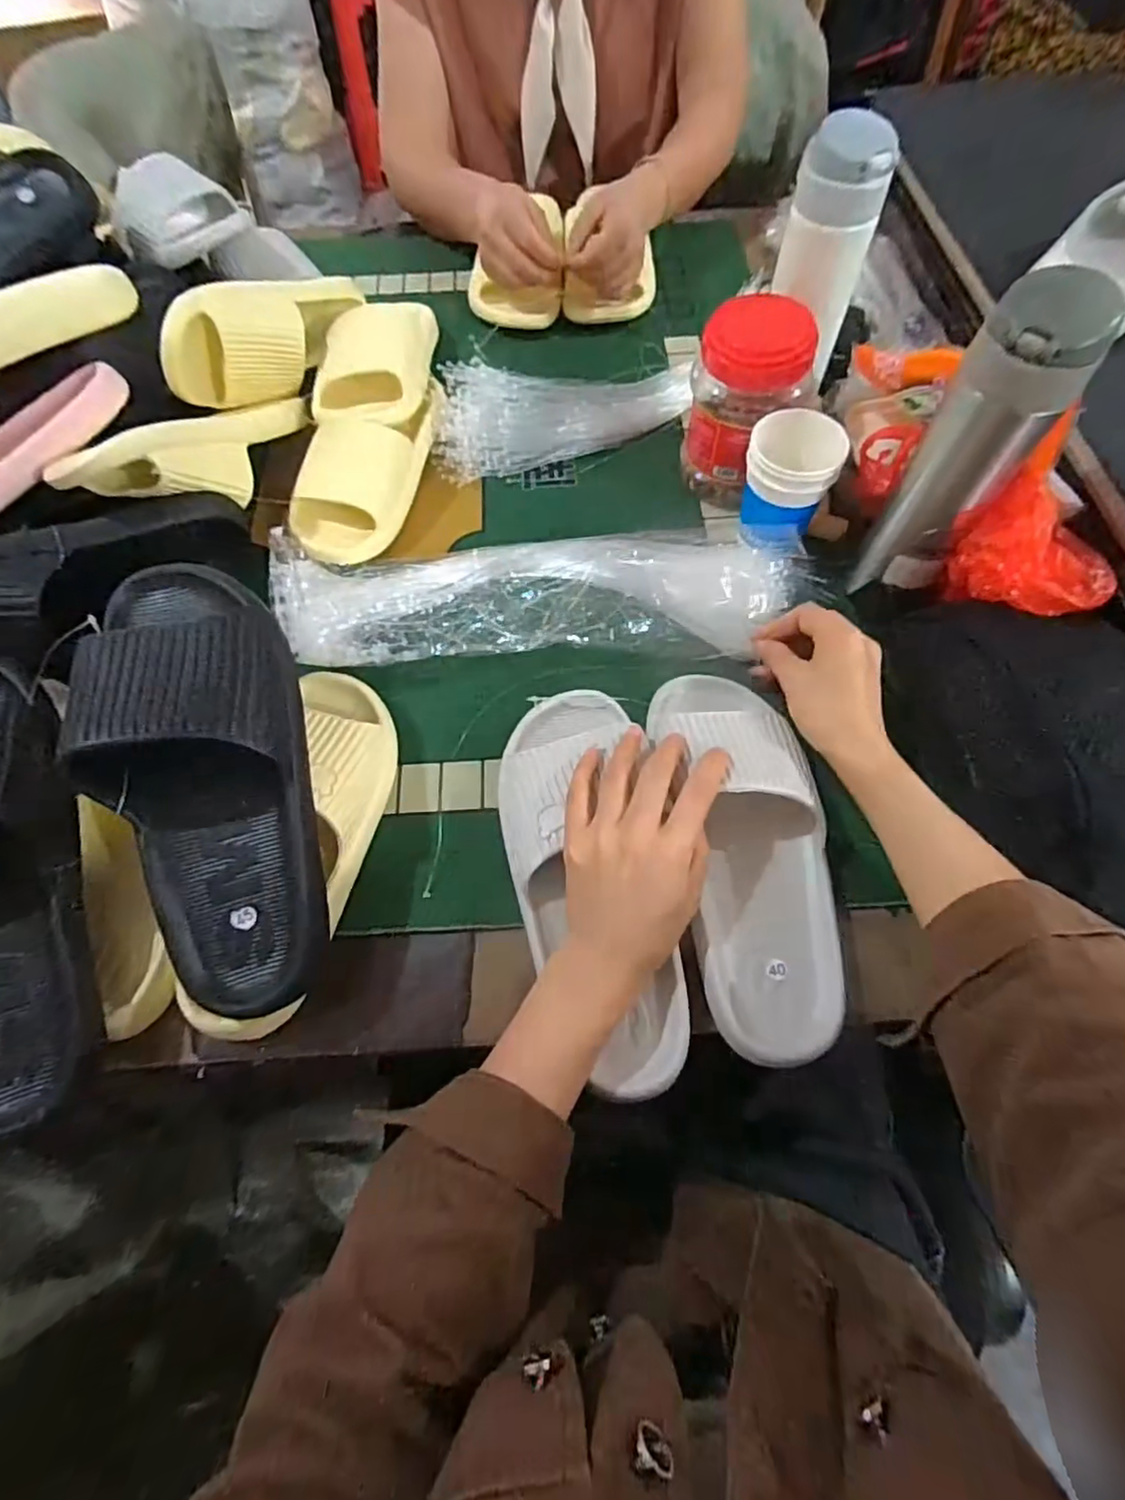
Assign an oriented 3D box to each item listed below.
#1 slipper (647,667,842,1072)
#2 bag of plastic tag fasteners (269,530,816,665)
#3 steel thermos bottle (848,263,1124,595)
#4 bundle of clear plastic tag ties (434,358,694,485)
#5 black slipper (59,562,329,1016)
[{"bbox_3d":[0.120,0.058,0.412,0.095,0.063,0.256,-5,70,0],"label":"slipper"},{"bbox_3d":[-0.018,-0.129,0.498,0.389,0.054,0.122,-2,63,1],"label":"bag of plastic tag fasteners"},{"bbox_3d":[0.266,-0.190,0.414,0.063,0.188,0.058,34,70,18],"label":"steel thermos bottle"},{"bbox_3d":[0.002,-0.329,0.620,0.251,0.031,0.121,-6,63,0],"label":"bundle of clear plastic tag ties"},{"bbox_3d":[-0.207,0.016,0.369,0.117,0.064,0.276,-17,86,-6],"label":"black slipper"}]

